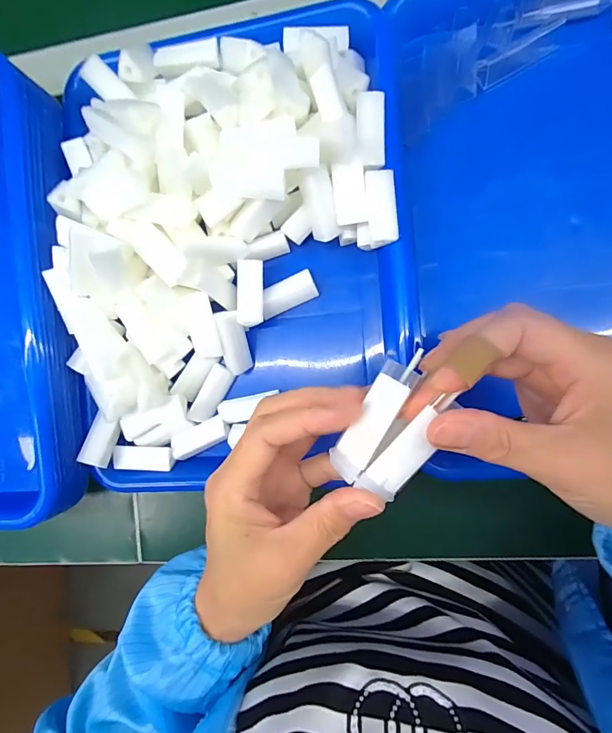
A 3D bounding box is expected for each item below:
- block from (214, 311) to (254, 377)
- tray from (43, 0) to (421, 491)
[{"bbox_3d":[-0.052,-0.017,0.292,0.017,0.011,0.048,-8,118,9],"label":"block"},{"bbox_3d":[-0.057,-0.075,0.278,0.246,0.085,0.316,-7,89,9],"label":"tray"}]

